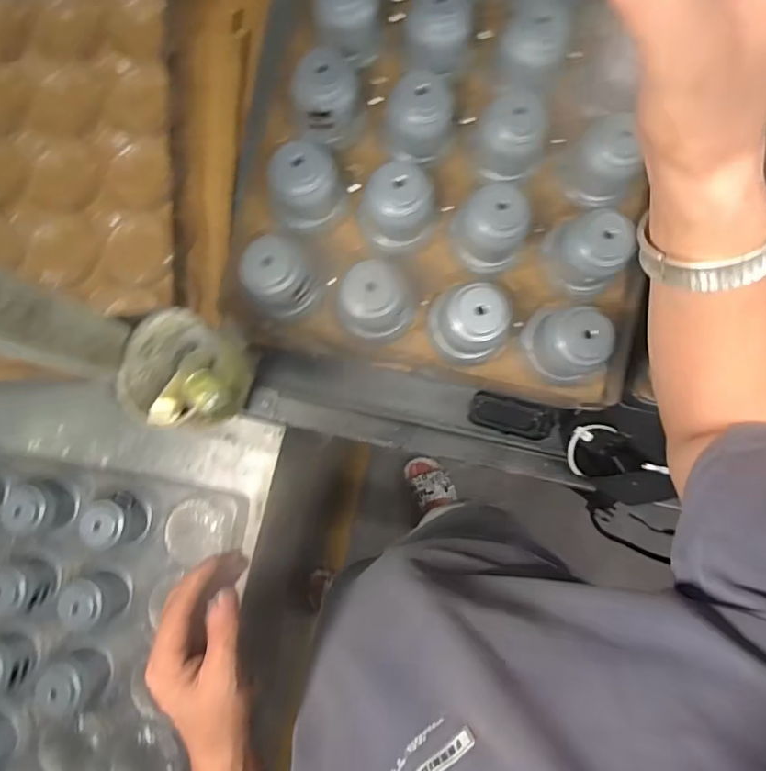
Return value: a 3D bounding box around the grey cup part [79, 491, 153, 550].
[{"bbox_3d":[-0.377,0.192,0.724,0.070,0.085,0.068,0,83,0],"label":"grey cup part"}]

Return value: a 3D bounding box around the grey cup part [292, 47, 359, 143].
[{"bbox_3d":[-0.064,-0.315,0.563,0.072,0.077,0.062,2,83,0],"label":"grey cup part"}]

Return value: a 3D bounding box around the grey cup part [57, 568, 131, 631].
[{"bbox_3d":[-0.398,0.298,0.714,0.070,0.082,0.073,-22,83,-3],"label":"grey cup part"}]

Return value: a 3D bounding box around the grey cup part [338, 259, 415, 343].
[{"bbox_3d":[-0.006,-0.091,0.547,0.082,0.063,0.076,-4,83,-1],"label":"grey cup part"}]

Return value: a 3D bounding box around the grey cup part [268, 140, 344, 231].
[{"bbox_3d":[-0.083,-0.208,0.548,0.068,0.064,0.070,0,83,0],"label":"grey cup part"}]

